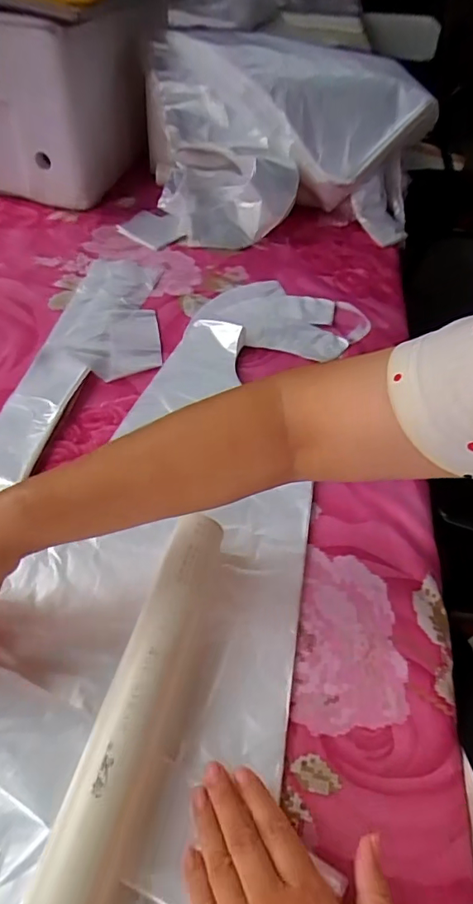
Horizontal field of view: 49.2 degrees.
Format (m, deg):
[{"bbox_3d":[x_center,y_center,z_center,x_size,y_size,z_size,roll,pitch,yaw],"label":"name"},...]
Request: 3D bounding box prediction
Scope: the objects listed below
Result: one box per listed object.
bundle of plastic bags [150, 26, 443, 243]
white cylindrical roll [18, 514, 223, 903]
[{"bbox_3d":[0.097,-0.505,0.852,0.413,0.225,0.295,-9,50,-13],"label":"bundle of plastic bags"},{"bbox_3d":[-0.073,0.186,0.294,0.041,0.045,0.345,14,48,7],"label":"white cylindrical roll"}]

